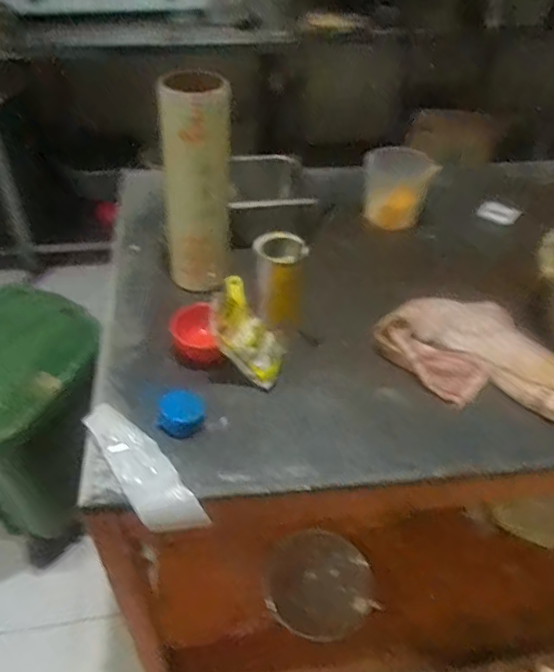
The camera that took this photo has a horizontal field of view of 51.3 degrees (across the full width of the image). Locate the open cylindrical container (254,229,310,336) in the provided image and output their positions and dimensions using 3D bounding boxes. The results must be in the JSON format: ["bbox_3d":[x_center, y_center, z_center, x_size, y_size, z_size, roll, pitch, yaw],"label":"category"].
[{"bbox_3d":[0.004,-0.076,0.820,0.066,0.131,0.070,1,43,-1],"label":"open cylindrical container"}]

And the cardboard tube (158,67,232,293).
[{"bbox_3d":[-0.115,-0.211,0.844,0.103,0.320,0.091,-4,44,-6],"label":"cardboard tube"}]

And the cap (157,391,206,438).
[{"bbox_3d":[-0.122,0.098,0.738,0.053,0.028,0.055,1,43,-1],"label":"cap"}]

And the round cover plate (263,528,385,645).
[{"bbox_3d":[0.092,0.548,1.260,0.221,0.014,0.233,0,88,1],"label":"round cover plate"}]

